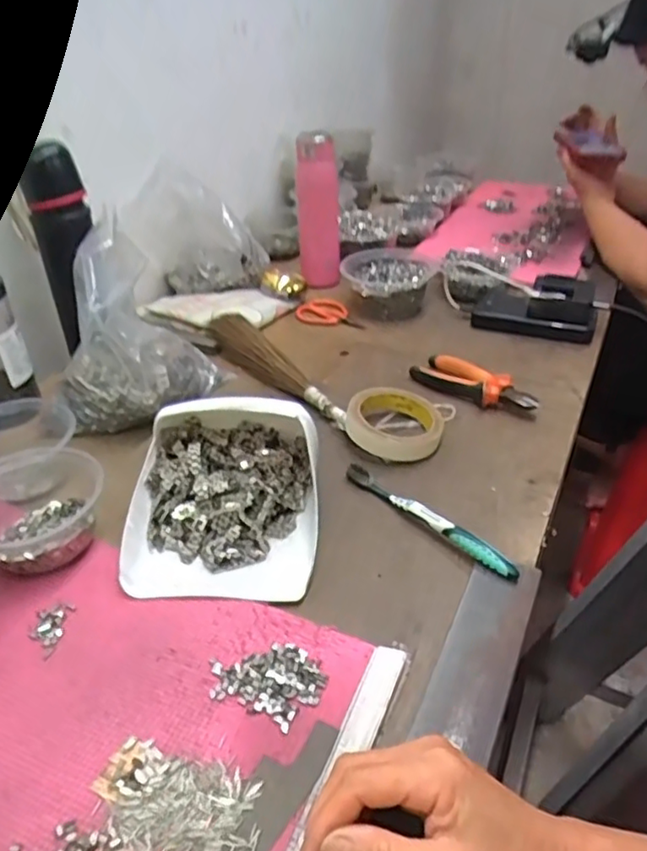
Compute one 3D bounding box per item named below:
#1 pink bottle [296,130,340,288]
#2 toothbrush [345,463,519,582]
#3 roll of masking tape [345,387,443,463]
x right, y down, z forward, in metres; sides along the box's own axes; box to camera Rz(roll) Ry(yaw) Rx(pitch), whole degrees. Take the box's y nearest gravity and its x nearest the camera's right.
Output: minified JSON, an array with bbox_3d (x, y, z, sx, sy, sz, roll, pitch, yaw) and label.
[{"bbox_3d":[-0.008,-0.327,0.954,0.064,0.212,0.053,-4,34,-2],"label":"pink bottle"},{"bbox_3d":[0.086,0.076,0.539,0.011,0.022,0.183,-27,44,-33],"label":"toothbrush"},{"bbox_3d":[0.073,-0.005,0.647,0.096,0.026,0.097,0,36,0],"label":"roll of masking tape"}]

